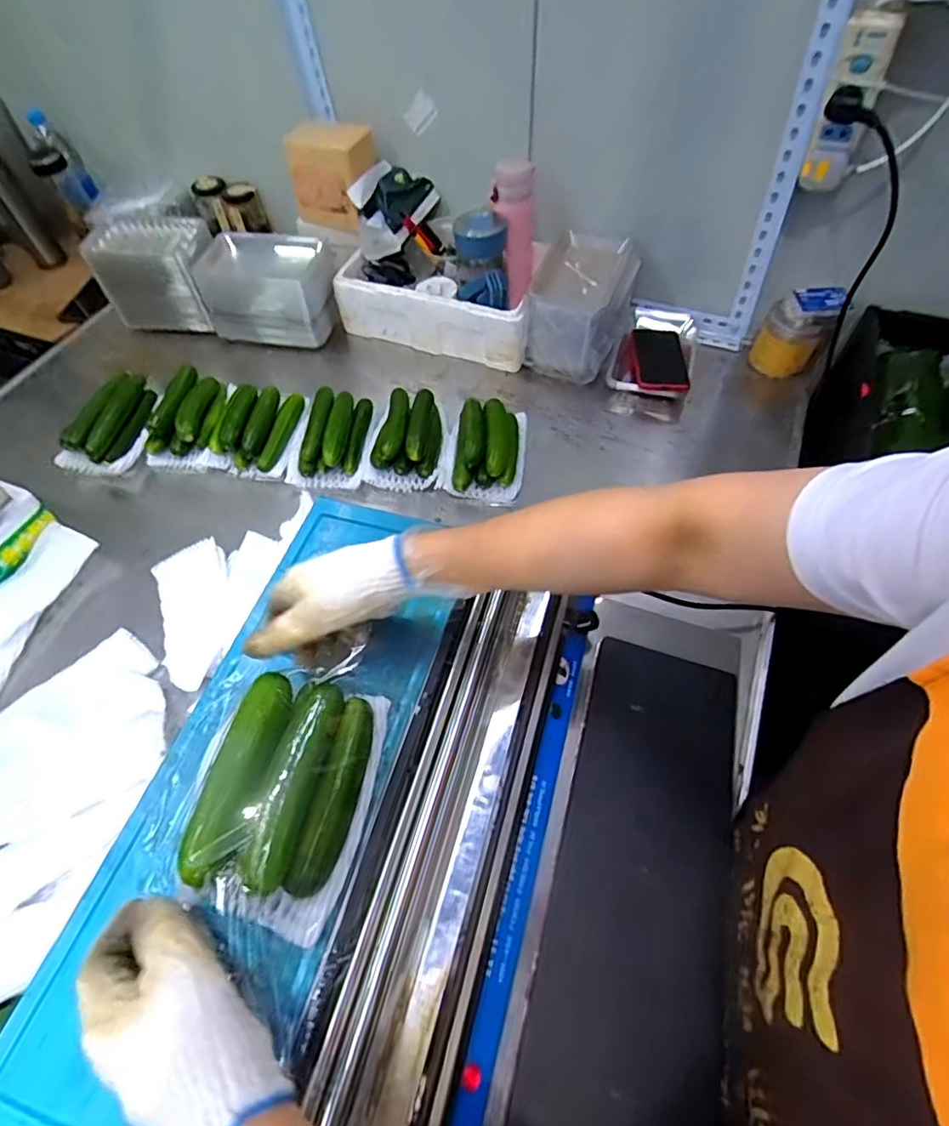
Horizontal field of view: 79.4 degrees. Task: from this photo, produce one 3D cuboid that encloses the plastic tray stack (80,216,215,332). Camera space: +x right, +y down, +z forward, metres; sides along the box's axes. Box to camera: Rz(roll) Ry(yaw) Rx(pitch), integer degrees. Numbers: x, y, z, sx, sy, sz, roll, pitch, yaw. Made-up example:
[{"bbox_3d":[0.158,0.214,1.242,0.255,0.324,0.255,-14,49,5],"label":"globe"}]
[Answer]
[{"bbox_3d":[-0.556,-0.515,1.009,0.205,0.136,0.141,6,57,6],"label":"plastic tray stack"}]

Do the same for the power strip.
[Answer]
[{"bbox_3d":[0.422,-0.515,0.649,0.054,0.163,0.032,30,62,20],"label":"power strip"}]

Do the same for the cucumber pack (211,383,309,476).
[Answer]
[{"bbox_3d":[-0.319,-0.201,0.844,0.118,0.063,0.155,6,57,6],"label":"cucumber pack"}]

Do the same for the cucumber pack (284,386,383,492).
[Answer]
[{"bbox_3d":[-0.206,-0.179,0.831,0.106,0.060,0.159,3,57,4],"label":"cucumber pack"}]

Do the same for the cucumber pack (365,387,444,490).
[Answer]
[{"bbox_3d":[-0.095,-0.188,0.820,0.104,0.056,0.165,5,57,5],"label":"cucumber pack"}]

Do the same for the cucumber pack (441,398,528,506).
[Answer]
[{"bbox_3d":[0.018,-0.164,0.808,0.108,0.065,0.157,5,57,5],"label":"cucumber pack"}]

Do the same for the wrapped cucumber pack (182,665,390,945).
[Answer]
[{"bbox_3d":[-0.127,0.148,0.380,0.104,0.056,0.150,12,58,9],"label":"wrapped cucumber pack"}]

